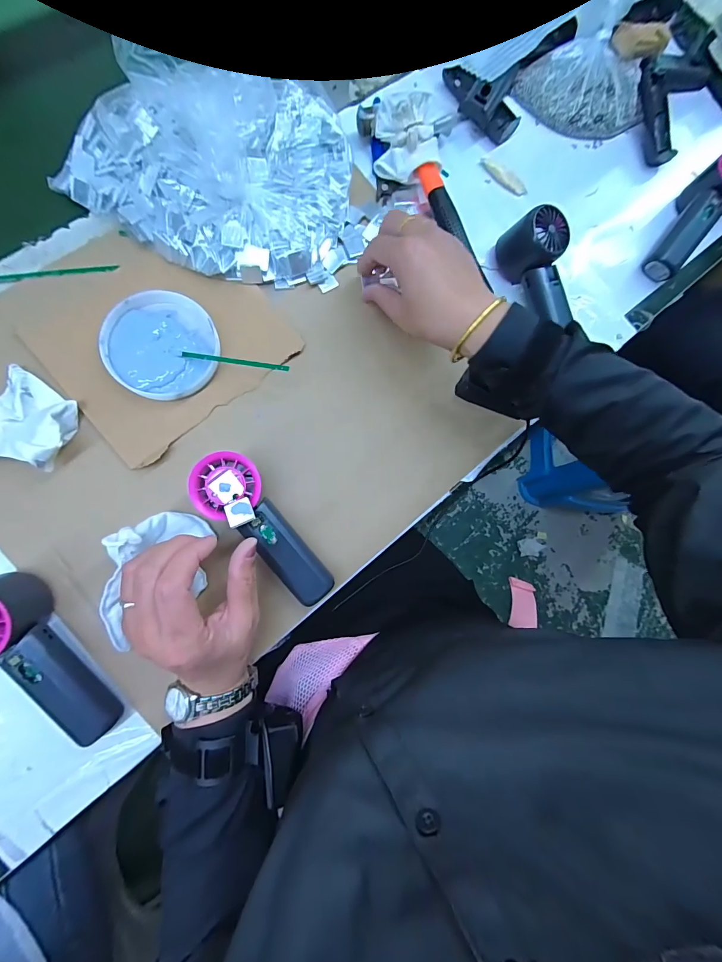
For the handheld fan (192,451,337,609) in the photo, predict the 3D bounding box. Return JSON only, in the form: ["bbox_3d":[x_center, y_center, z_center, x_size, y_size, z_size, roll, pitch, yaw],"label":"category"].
[{"bbox_3d":[-0.083,0.043,0.327,0.051,0.043,0.154,-40,103,-10],"label":"handheld fan"}]

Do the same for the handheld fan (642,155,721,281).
[{"bbox_3d":[0.396,-0.314,0.447,0.058,0.056,0.162,45,80,0],"label":"handheld fan"}]

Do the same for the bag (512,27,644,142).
[{"bbox_3d":[0.270,-0.479,0.459,0.152,0.023,0.113,-19,86,-9],"label":"bag"}]

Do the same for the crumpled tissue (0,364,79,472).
[{"bbox_3d":[-0.290,-0.055,0.323,0.071,0.030,0.080,16,81,-5],"label":"crumpled tissue"}]

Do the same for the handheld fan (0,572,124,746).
[{"bbox_3d":[-0.259,0.144,0.305,0.055,0.049,0.151,-38,101,-10],"label":"handheld fan"}]

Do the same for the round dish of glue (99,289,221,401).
[{"bbox_3d":[-0.187,-0.128,0.354,0.098,0.016,0.099,1,83,-7],"label":"round dish of glue"}]

